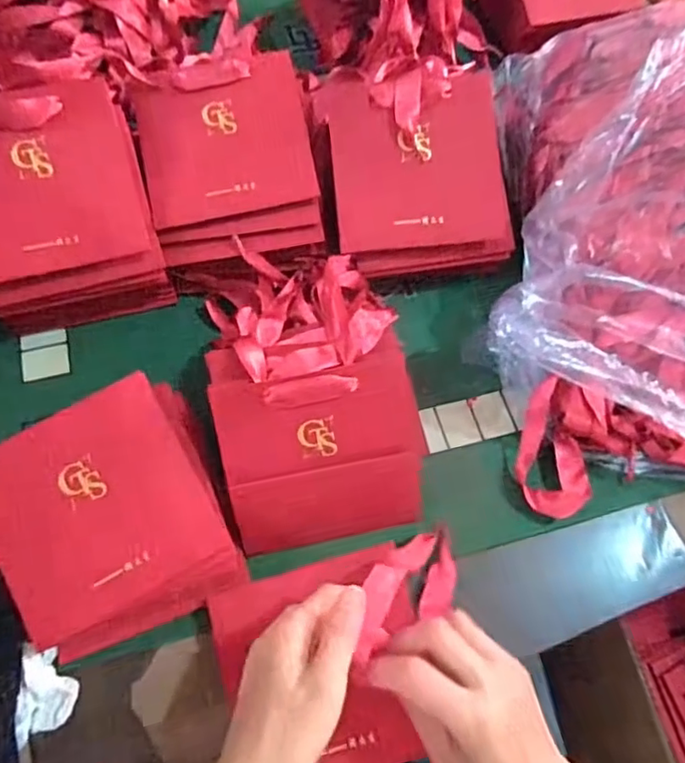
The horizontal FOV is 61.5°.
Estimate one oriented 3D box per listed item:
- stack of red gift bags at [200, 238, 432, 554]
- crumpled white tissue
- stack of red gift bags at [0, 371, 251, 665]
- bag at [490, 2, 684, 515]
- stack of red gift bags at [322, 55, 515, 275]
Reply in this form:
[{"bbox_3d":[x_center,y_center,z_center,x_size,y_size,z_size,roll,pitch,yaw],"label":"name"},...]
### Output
[{"bbox_3d":[-0.024,-0.003,0.448,0.149,0.081,0.237,-10,66,-7],"label":"stack of red gift bags"},{"bbox_3d":[-0.202,0.214,0.397,0.036,0.017,0.058,-2,66,-4],"label":"crumpled white tissue"},{"bbox_3d":[-0.164,0.095,0.405,0.149,0.042,0.167,-21,85,-12],"label":"stack of red gift bags"},{"bbox_3d":[0.257,-0.131,0.475,0.274,0.131,0.445,-1,66,-4],"label":"bag"},{"bbox_3d":[0.066,-0.188,0.494,0.146,0.032,0.179,-7,95,-2],"label":"stack of red gift bags"}]

